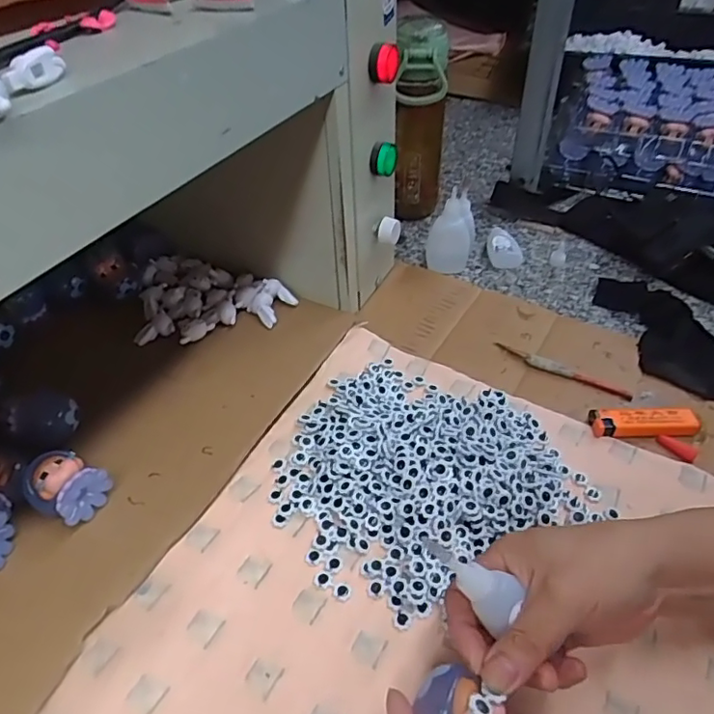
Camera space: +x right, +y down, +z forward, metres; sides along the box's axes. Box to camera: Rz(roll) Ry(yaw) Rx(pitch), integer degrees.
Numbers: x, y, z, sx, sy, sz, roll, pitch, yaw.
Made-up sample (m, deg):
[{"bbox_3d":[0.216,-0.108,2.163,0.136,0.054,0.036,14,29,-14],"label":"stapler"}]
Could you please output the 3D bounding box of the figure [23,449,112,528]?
[{"bbox_3d":[-0.199,0.090,0.387,0.045,0.034,0.039,16,46,15],"label":"figure"}]

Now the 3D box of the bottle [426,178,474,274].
[{"bbox_3d":[0.104,-0.139,0.615,0.048,0.079,0.060,8,45,7],"label":"bottle"}]

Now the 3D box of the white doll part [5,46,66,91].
[{"bbox_3d":[-0.136,-0.119,0.237,0.010,0.015,0.028,15,49,14],"label":"white doll part"}]

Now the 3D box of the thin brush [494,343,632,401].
[{"bbox_3d":[0.180,0.011,0.503,0.122,0.009,0.014,27,50,24],"label":"thin brush"}]

